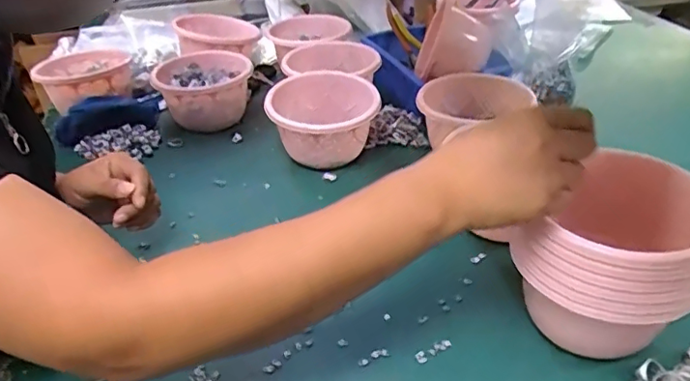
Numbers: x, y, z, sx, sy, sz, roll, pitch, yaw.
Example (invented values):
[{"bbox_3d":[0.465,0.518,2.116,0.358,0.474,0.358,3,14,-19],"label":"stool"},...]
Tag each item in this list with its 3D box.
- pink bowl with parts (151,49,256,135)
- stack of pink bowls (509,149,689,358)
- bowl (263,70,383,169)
[{"bbox_3d":[-0.213,-0.142,0.856,0.144,0.106,0.132,-9,35,-11],"label":"pink bowl with parts"},{"bbox_3d":[0.219,0.057,0.469,0.123,0.148,0.116,6,36,15],"label":"stack of pink bowls"},{"bbox_3d":[-0.028,-0.095,0.750,0.145,0.105,0.124,-5,34,-2],"label":"bowl"}]

